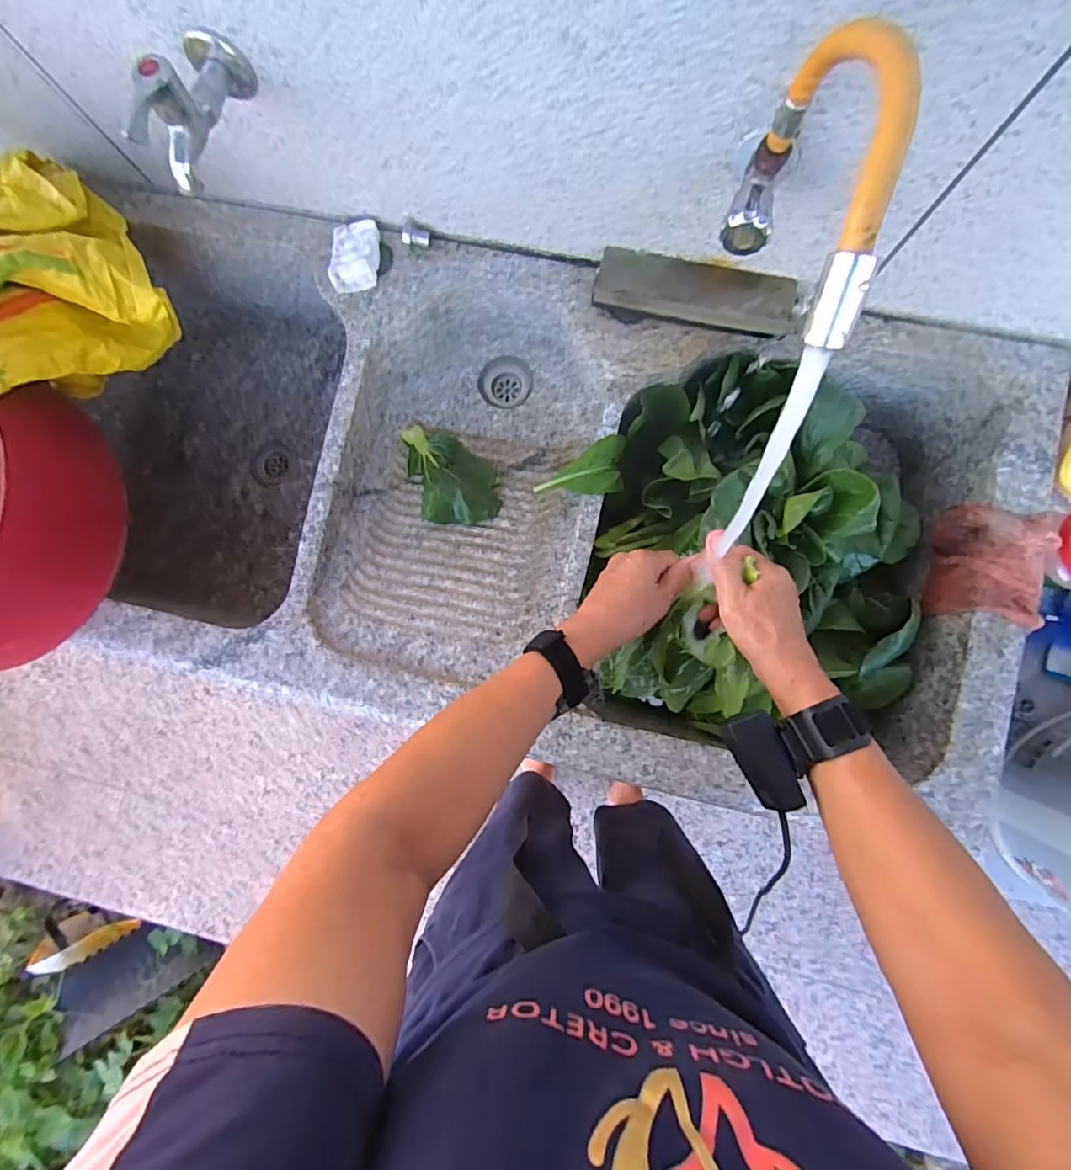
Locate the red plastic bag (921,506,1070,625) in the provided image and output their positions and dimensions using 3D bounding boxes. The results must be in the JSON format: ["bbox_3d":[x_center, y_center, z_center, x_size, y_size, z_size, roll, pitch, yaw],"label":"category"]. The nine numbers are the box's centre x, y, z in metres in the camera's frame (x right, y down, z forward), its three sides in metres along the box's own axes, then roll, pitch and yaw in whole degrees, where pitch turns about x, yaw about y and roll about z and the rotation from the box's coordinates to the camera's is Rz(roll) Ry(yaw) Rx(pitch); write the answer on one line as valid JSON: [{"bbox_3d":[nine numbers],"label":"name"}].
[{"bbox_3d":[0.471,-0.020,0.543,0.076,0.073,0.113,12,87,5],"label":"red plastic bag"}]

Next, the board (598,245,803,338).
[{"bbox_3d":[0.163,-0.304,0.535,0.196,0.015,0.059,13,87,5],"label":"board"}]

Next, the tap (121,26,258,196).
[{"bbox_3d":[-0.275,-0.377,0.412,0.047,0.071,0.130,14,71,5],"label":"tap"}]

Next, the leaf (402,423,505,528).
[{"bbox_3d":[-0.101,-0.137,0.622,0.091,0.047,0.140,-21,85,2],"label":"leaf"}]

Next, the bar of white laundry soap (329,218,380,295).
[{"bbox_3d":[-0.201,-0.365,0.578,0.055,0.016,0.073,3,86,4],"label":"bar of white laundry soap"}]

